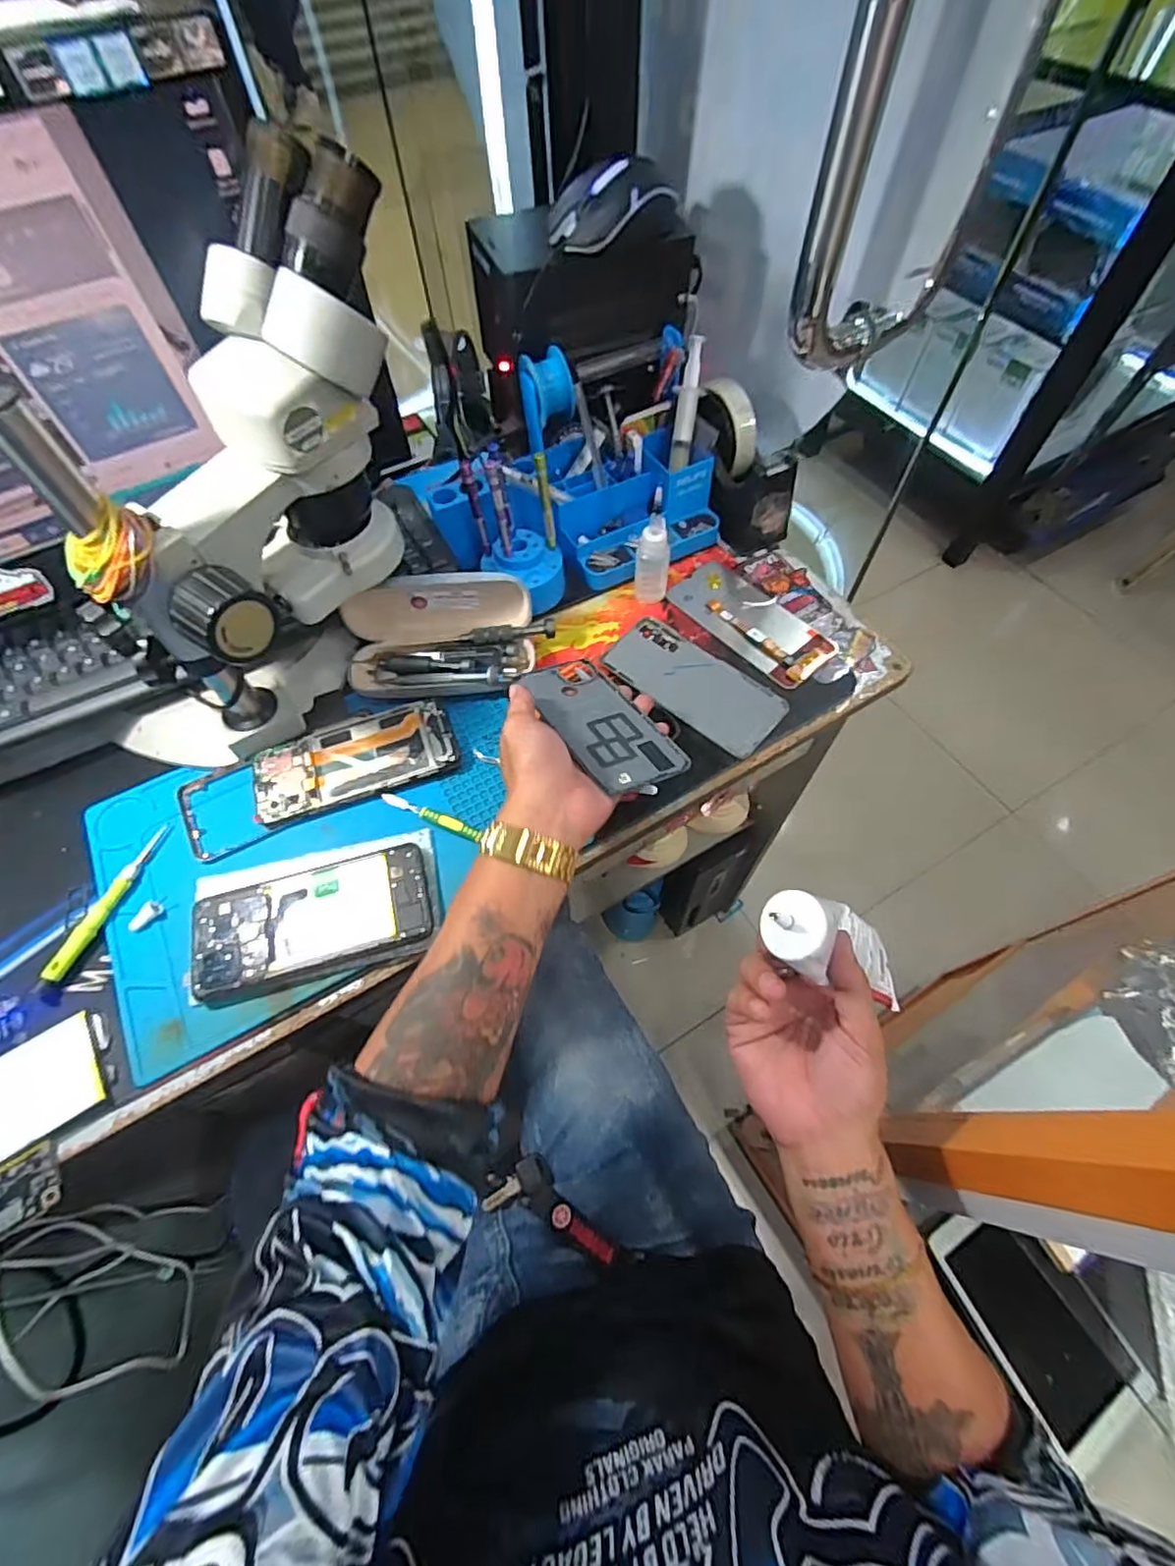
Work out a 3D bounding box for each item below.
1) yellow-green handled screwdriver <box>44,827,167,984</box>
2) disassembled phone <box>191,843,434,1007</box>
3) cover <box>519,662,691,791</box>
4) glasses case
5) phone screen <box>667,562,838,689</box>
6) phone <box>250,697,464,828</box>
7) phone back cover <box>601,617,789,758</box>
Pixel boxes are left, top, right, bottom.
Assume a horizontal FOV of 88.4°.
[{"bbox_3d":[-0.348,0.084,0.439,0.013,0.013,0.119,15,63,10],"label":"yellow-green handled screwdriver"},{"bbox_3d":[-0.194,0.096,0.428,0.159,0.011,0.076,-16,62,-7],"label":"disassembled phone"},{"bbox_3d":[0.008,-0.049,0.471,0.069,0.004,0.155,-20,49,-24],"label":"cover"},{"bbox_3d":[-0.125,-0.124,0.518,0.171,0.072,0.094,-2,61,1],"label":"glasses case"},{"bbox_3d":[0.151,-0.152,0.565,0.073,0.009,0.157,-36,66,-16],"label":"phone screen"},{"bbox_3d":[-0.189,-0.020,0.492,0.158,0.008,0.070,-19,62,-8],"label":"phone"},{"bbox_3d":[0.093,-0.089,0.533,0.159,0.004,0.077,37,69,20],"label":"phone back cover"}]

